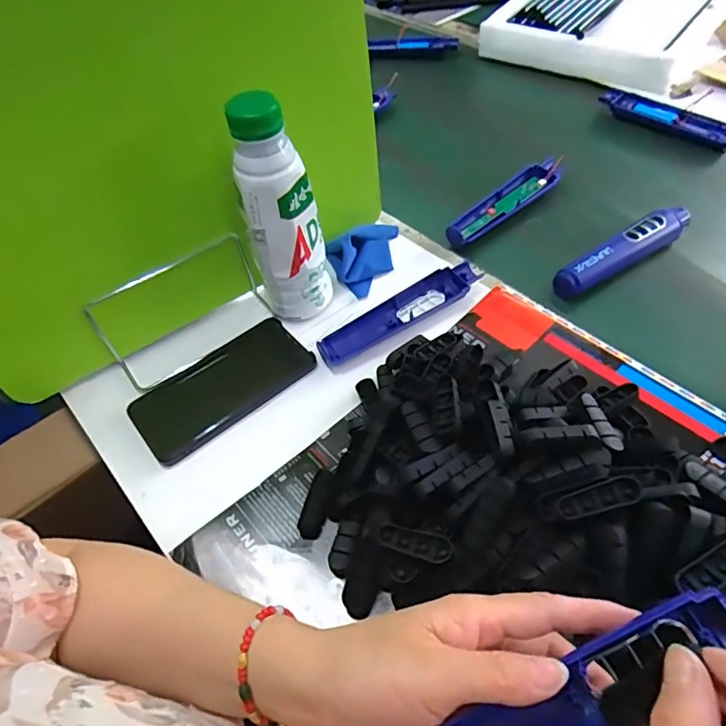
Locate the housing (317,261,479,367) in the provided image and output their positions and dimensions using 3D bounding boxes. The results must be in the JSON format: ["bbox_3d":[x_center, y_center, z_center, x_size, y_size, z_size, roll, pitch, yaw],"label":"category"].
[{"bbox_3d":[0.034,-0.047,0.493,0.165,0.022,0.035,-29,55,-15],"label":"housing"}]

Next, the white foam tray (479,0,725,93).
[{"bbox_3d":[0.410,-0.560,0.831,0.304,0.059,0.417,29,61,25],"label":"white foam tray"}]

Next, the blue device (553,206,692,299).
[{"bbox_3d":[0.266,-0.112,0.535,0.179,0.036,0.027,-30,55,-16],"label":"blue device"}]

